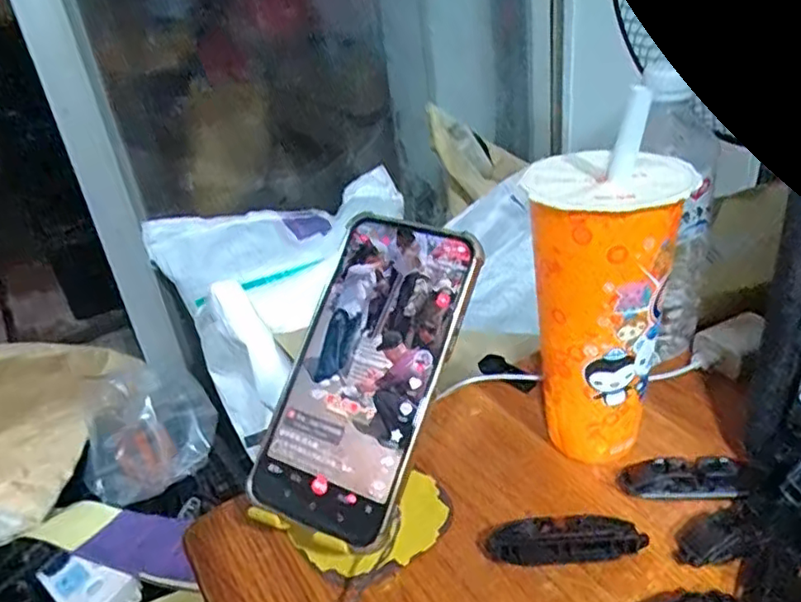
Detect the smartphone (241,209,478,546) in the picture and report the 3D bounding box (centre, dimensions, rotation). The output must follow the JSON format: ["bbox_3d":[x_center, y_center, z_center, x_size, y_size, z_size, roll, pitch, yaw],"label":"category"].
[{"bbox_3d":[-0.019,0.035,0.335,0.082,0.007,0.169,16,78,25],"label":"smartphone"}]

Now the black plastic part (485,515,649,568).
[{"bbox_3d":[0.089,0.131,0.344,0.080,0.016,0.022,-7,29,2],"label":"black plastic part"}]

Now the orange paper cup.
[{"bbox_3d":[0.120,0.003,0.380,0.082,0.196,0.081,7,32,24],"label":"orange paper cup"}]

